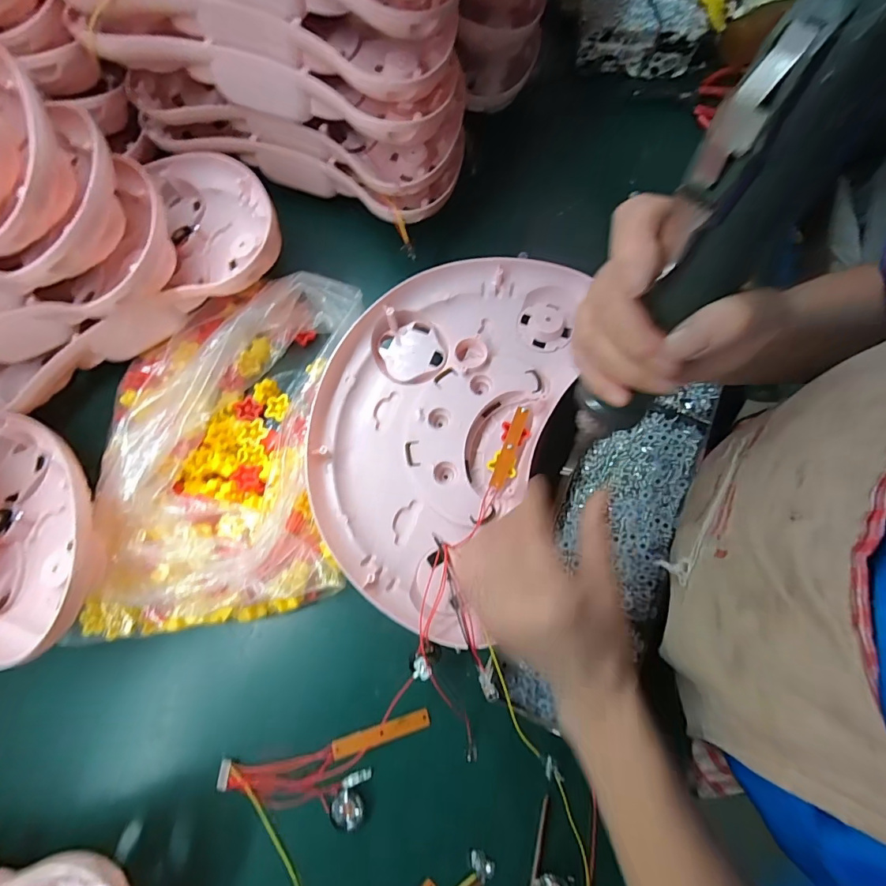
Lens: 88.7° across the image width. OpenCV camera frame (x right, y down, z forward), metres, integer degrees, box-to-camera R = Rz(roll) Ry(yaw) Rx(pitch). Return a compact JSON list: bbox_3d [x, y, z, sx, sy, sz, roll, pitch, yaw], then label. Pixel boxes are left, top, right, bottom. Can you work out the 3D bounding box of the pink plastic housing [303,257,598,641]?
[{"bbox_3d":[-0.005,-0.019,0.407,0.206,0.047,0.331,16,74,6],"label":"pink plastic housing"}]

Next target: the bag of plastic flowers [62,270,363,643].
[{"bbox_3d":[-0.196,-0.006,0.410,0.217,0.075,0.312,1,74,2],"label":"bag of plastic flowers"}]

